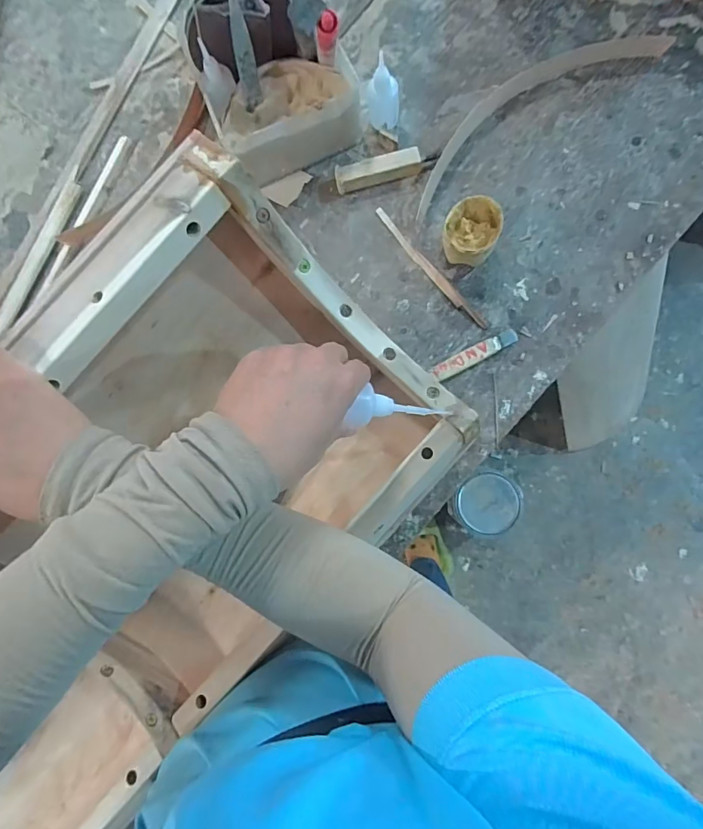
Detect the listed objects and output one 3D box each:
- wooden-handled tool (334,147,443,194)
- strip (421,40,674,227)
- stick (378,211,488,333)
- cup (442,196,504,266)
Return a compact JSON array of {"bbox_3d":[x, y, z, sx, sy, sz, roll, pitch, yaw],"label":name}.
[{"bbox_3d":[0.041,-0.276,0.518,0.116,0.023,0.026,-12,81,3],"label":"wooden-handled tool"},{"bbox_3d":[0.190,-0.345,0.509,0.321,0.021,0.080,-33,81,-1],"label":"strip"},{"bbox_3d":[0.085,-0.163,0.507,0.013,0.005,0.181,-38,81,-2],"label":"stick"},{"bbox_3d":[0.124,-0.187,0.482,0.055,0.050,0.060,-1,82,4],"label":"cup"}]

